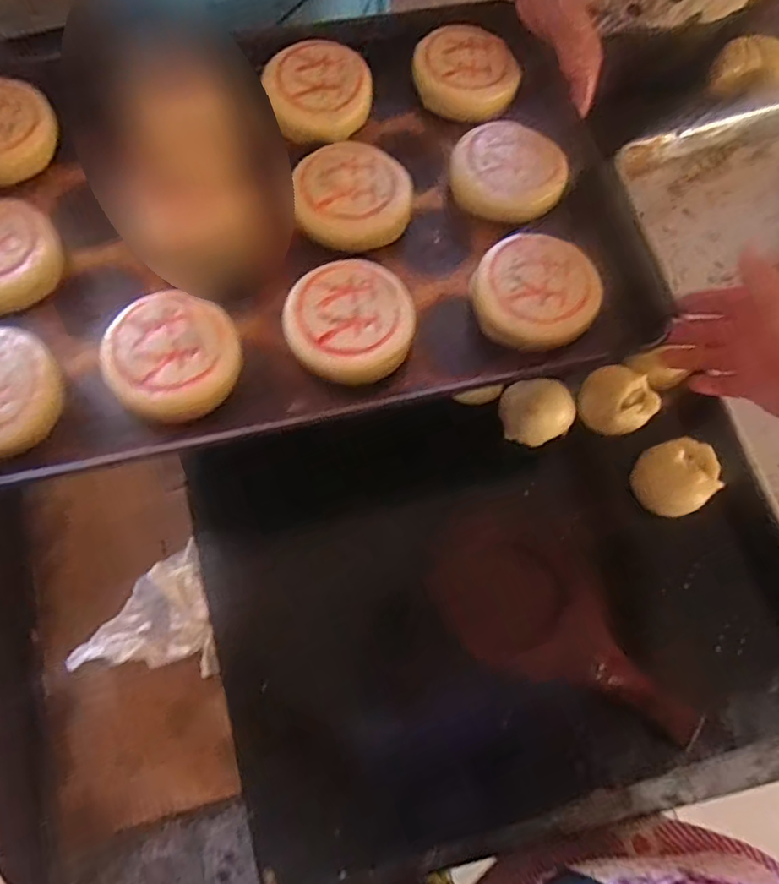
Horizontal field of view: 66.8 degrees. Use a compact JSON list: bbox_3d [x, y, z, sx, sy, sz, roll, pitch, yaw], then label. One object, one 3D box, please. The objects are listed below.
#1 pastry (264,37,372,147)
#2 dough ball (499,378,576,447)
[{"bbox_3d":[-0.064,-0.324,0.538,0.093,0.027,0.102,-1,73,2],"label":"pastry"},{"bbox_3d":[0.157,-0.032,0.628,0.069,0.049,0.063,-17,73,-3],"label":"dough ball"}]

